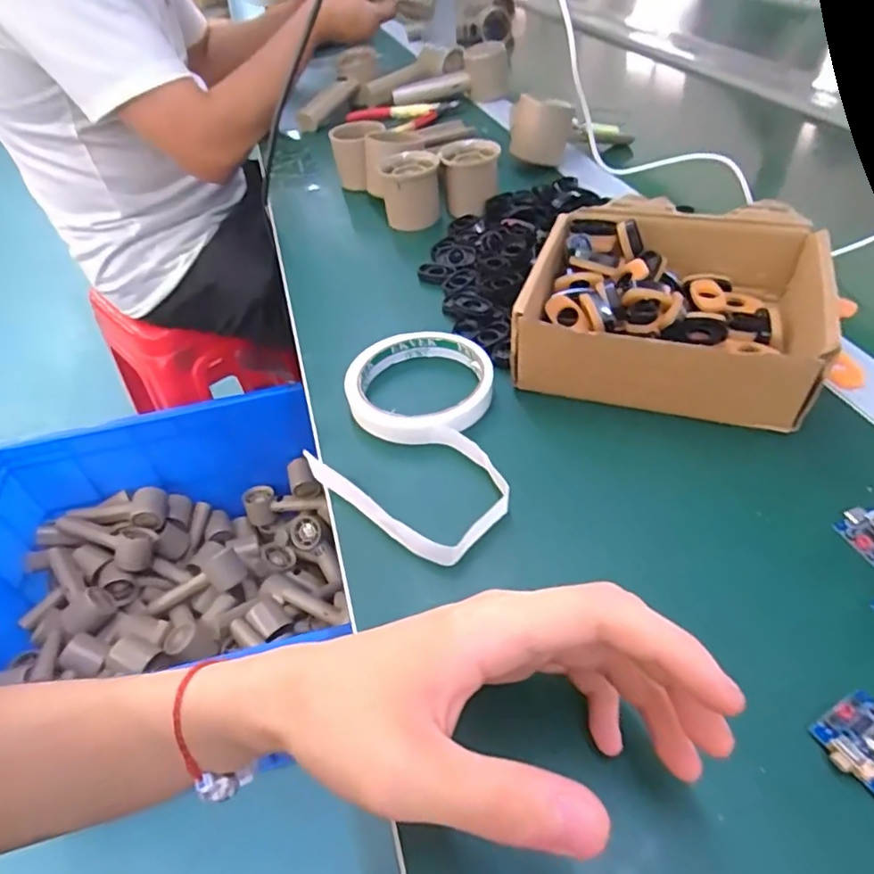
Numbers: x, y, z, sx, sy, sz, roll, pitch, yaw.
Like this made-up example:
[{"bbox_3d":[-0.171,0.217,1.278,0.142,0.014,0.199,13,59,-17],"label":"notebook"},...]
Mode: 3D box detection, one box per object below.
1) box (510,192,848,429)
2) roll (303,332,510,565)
[{"bbox_3d":[0.147,-0.087,0.369,0.161,0.052,0.153,15,48,20],"label":"box"},{"bbox_3d":[-0.017,-0.002,0.345,0.105,0.016,0.173,-4,44,2],"label":"roll"}]

